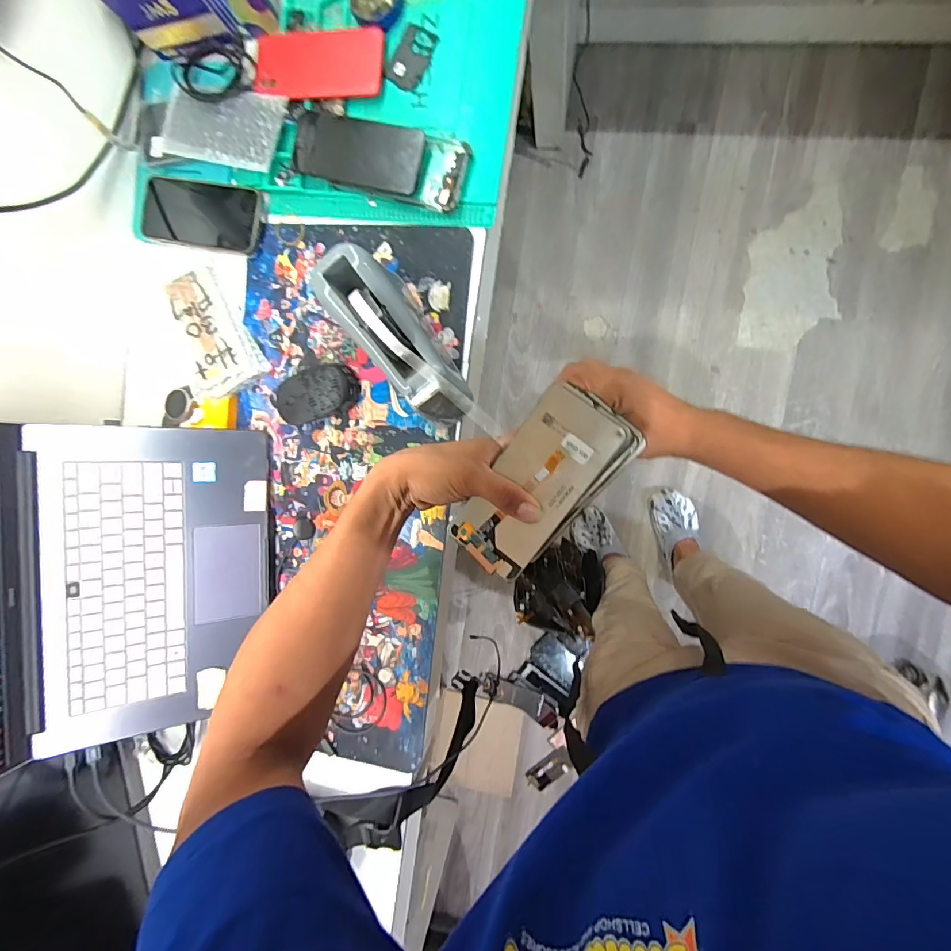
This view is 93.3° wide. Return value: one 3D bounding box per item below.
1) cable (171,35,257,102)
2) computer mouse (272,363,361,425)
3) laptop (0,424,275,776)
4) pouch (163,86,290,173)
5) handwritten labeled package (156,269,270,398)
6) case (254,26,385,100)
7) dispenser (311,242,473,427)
[{"bbox_3d":[-0.327,-0.511,0.562,0.101,0.015,0.076,-2,93,10],"label":"cable"},{"bbox_3d":[-0.204,-0.101,0.561,0.115,0.032,0.061,-18,90,11],"label":"computer mouse"},{"bbox_3d":[-0.393,0.127,0.450,0.209,0.324,0.353,1,93,9],"label":"laptop"},{"bbox_3d":[-0.320,-0.436,0.559,0.167,0.017,0.088,16,96,9],"label":"pouch"},{"bbox_3d":[-0.350,-0.189,0.575,0.089,0.024,0.178,-33,87,10],"label":"handwritten labeled package"},{"bbox_3d":[-0.188,-0.494,0.535,0.160,0.007,0.080,4,94,10],"label":"case"},{"bbox_3d":[-0.083,-0.152,0.502,0.079,0.116,0.204,-42,86,9],"label":"dispenser"}]

